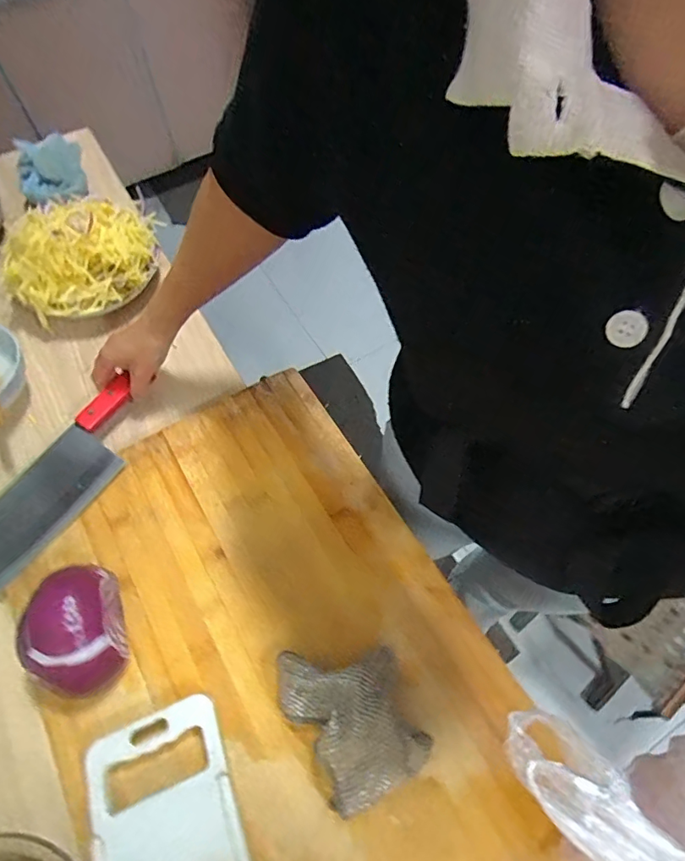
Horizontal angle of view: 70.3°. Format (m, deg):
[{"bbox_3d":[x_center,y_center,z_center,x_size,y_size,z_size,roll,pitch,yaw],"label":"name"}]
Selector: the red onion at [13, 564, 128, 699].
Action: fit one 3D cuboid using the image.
[{"bbox_3d":[-0.234,0.171,0.422,0.073,0.061,0.107,-15,63,-7],"label":"red onion"}]

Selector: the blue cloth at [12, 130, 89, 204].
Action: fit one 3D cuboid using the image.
[{"bbox_3d":[-0.455,-0.409,0.753,0.091,0.031,0.178,-20,64,-10],"label":"blue cloth"}]

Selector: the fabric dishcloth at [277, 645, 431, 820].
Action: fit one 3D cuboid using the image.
[{"bbox_3d":[0.007,0.230,0.397,0.095,0.046,0.118,-23,65,-11],"label":"fabric dishcloth"}]

